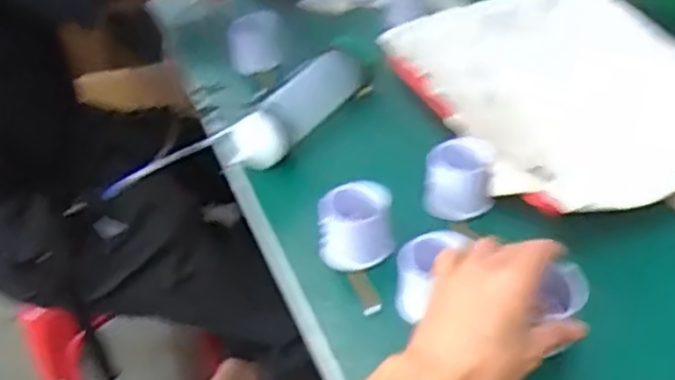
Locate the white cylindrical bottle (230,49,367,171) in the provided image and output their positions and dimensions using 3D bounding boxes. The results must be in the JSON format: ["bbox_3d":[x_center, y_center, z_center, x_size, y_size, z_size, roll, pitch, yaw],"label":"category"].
[{"bbox_3d":[-0.039,-0.086,0.723,0.049,0.046,0.185,22,46,26],"label":"white cylindrical bottle"}]

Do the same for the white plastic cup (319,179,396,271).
[{"bbox_3d":[0.016,0.031,0.591,0.060,0.055,0.064,-1,40,1],"label":"white plastic cup"}]

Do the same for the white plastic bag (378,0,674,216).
[{"bbox_3d":[0.240,-0.107,0.702,0.285,0.042,0.340,-18,42,-18],"label":"white plastic bag"}]

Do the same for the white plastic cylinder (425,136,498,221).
[{"bbox_3d":[0.112,-0.010,0.628,0.062,0.052,0.067,3,40,6],"label":"white plastic cylinder"}]

